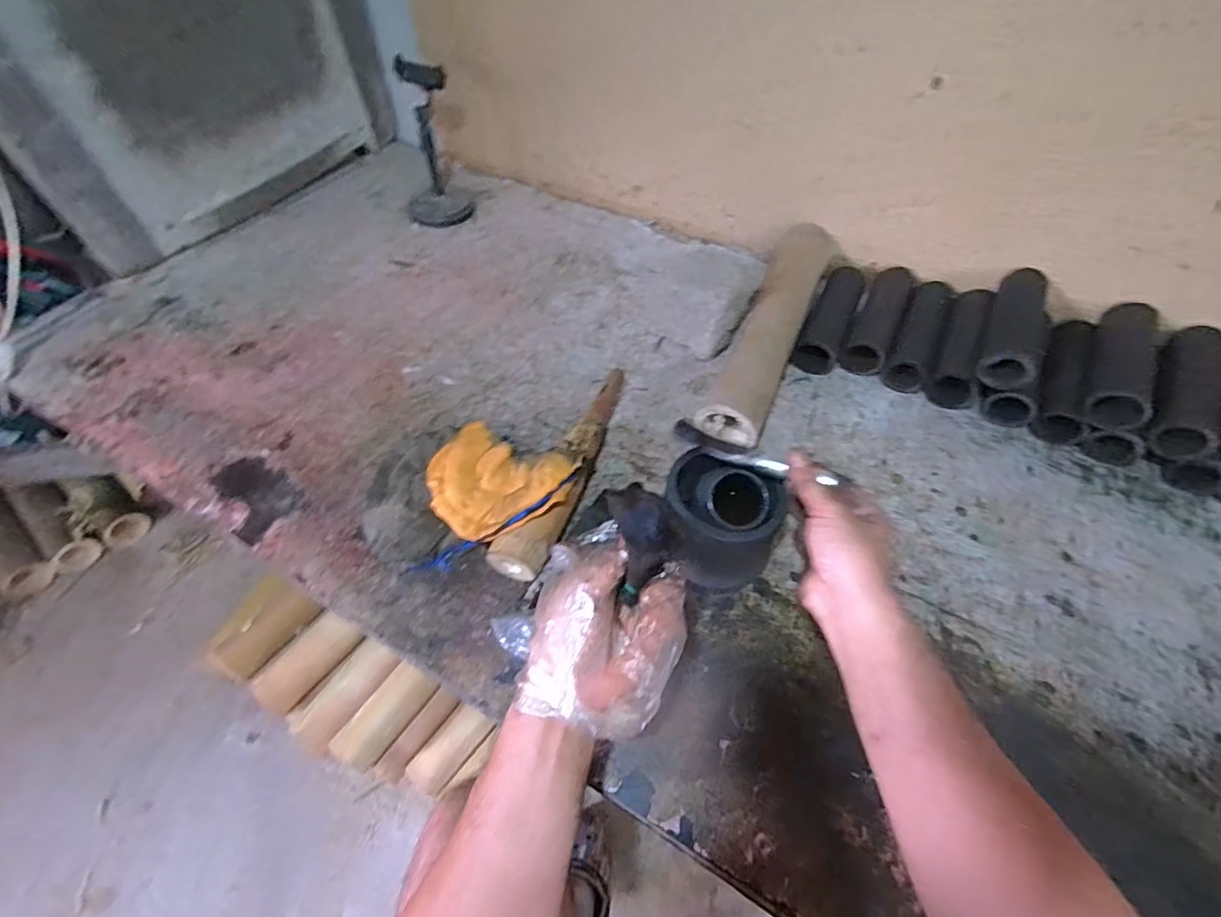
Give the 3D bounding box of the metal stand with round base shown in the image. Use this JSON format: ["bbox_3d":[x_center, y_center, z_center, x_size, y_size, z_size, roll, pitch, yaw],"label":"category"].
[{"bbox_3d":[-0.287,-0.491,0.851,0.108,0.192,0.121,-8,54,-7],"label":"metal stand with round base"}]

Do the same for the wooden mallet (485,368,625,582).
[{"bbox_3d":[-0.034,0.005,0.582,0.051,0.068,0.282,22,55,15],"label":"wooden mallet"}]

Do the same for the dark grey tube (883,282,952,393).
[{"bbox_3d":[0.406,-0.164,0.715,0.052,0.045,0.180,24,56,16],"label":"dark grey tube"}]

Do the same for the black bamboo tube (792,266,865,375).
[{"bbox_3d":[0.296,-0.186,0.722,0.056,0.044,0.176,23,73,15],"label":"black bamboo tube"}]

